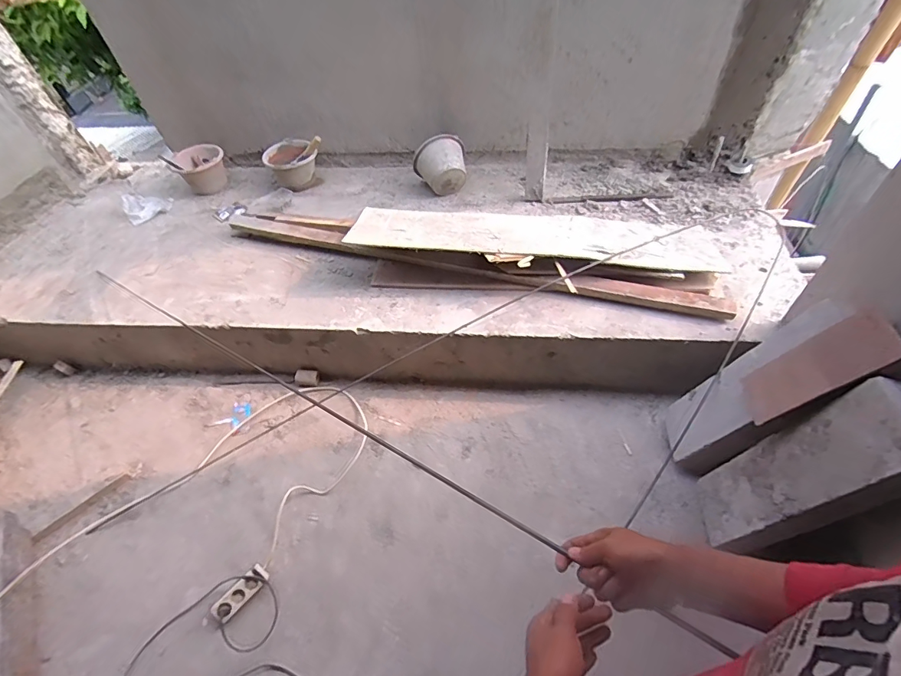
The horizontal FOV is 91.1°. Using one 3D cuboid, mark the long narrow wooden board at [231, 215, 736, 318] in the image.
[{"bbox_3d":[-0.019,-0.298,1.629,1.913,0.056,0.094,13,53,16],"label":"long narrow wooden board"}]

